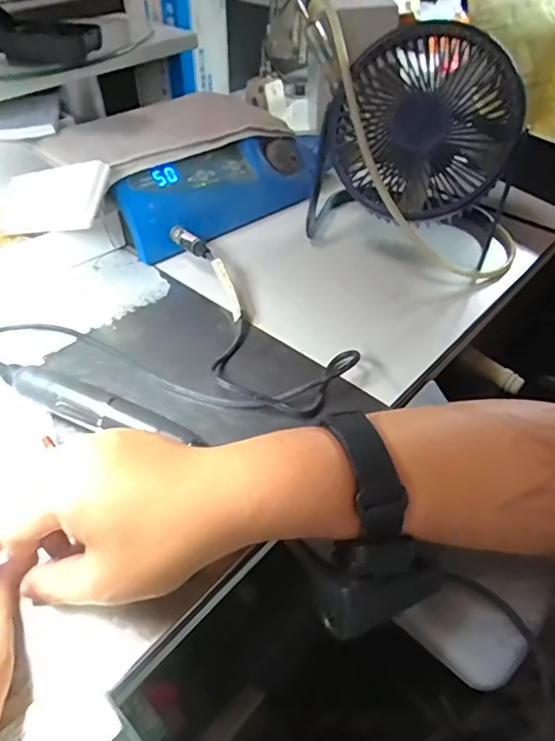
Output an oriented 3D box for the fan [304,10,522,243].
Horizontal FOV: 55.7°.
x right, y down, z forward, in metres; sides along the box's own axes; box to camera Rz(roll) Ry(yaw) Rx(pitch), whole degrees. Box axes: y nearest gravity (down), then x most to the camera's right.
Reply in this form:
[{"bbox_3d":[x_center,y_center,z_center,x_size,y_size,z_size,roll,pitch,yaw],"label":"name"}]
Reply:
[{"bbox_3d":[0.126,-0.202,0.487,0.172,0.171,0.115,14,46,13],"label":"fan"}]

